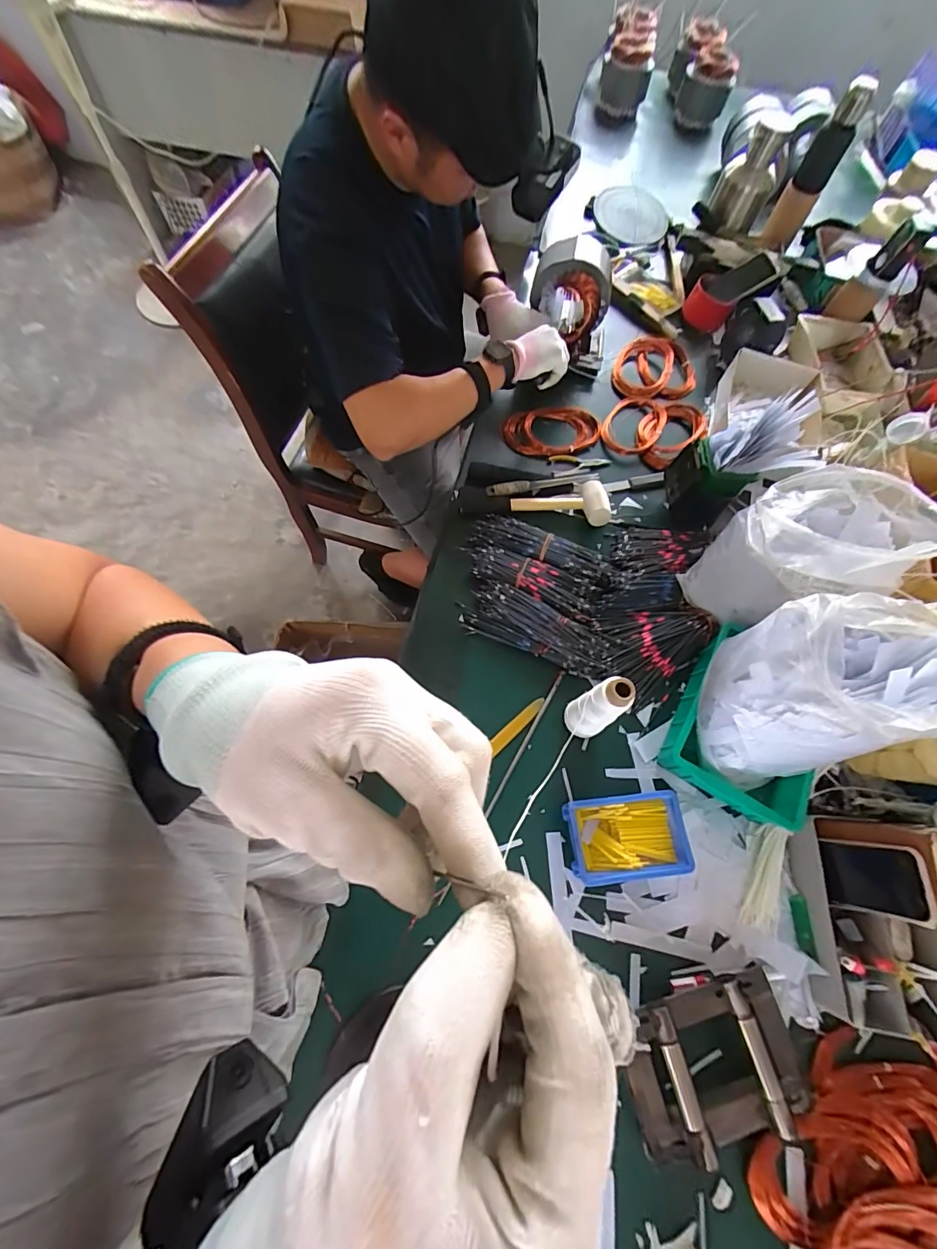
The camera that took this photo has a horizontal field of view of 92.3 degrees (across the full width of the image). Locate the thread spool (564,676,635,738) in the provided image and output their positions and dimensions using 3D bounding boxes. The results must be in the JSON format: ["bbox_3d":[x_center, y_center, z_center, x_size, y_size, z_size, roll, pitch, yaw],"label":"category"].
[{"bbox_3d":[0.168,0.115,0.602,0.048,0.175,0.049,1,67,-3],"label":"thread spool"}]

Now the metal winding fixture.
[{"bbox_3d":[0.275,0.495,0.510,0.195,0.055,0.137,-12,69,-8],"label":"metal winding fixture"}]

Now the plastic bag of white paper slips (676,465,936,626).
[{"bbox_3d":[0.481,-0.107,0.648,0.211,0.219,0.179,-26,71,-13],"label":"plastic bag of white paper slips"}]

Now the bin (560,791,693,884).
[{"bbox_3d":[0.207,0.280,0.597,0.148,0.054,0.098,-4,68,-5],"label":"bin"}]

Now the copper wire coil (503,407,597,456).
[{"bbox_3d":[0.164,-0.390,0.883,0.192,0.027,0.116,0,67,-3],"label":"copper wire coil"}]

